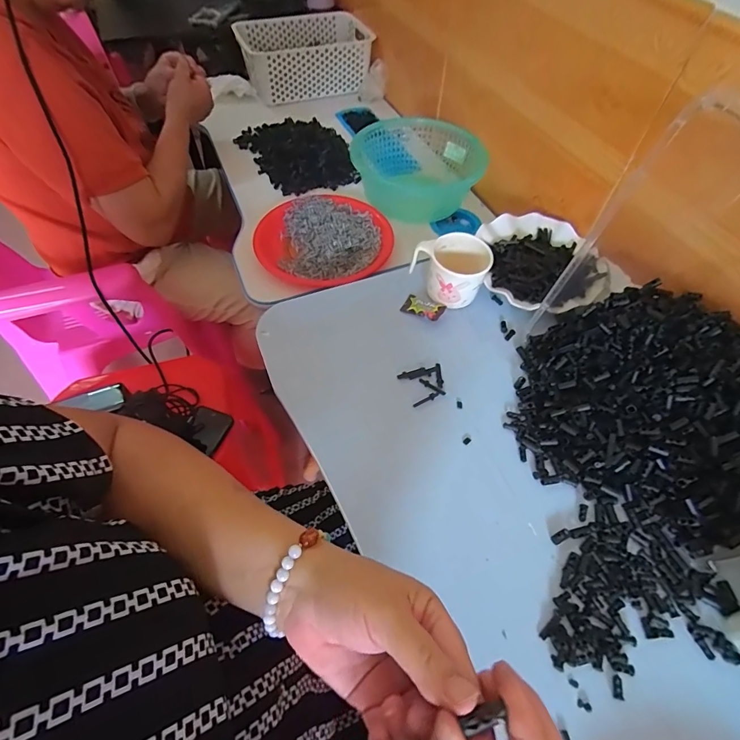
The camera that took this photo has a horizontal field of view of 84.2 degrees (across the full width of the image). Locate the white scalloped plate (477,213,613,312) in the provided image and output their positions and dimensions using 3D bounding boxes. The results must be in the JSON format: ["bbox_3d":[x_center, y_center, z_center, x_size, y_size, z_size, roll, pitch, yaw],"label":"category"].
[{"bbox_3d":[0.242,-0.153,0.579,0.160,0.034,0.176,1,57,0],"label":"white scalloped plate"}]

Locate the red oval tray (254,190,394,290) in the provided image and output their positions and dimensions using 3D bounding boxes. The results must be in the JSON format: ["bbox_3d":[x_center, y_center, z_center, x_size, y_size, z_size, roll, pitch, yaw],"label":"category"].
[{"bbox_3d":[-0.076,-0.226,0.702,0.229,0.030,0.224,31,62,19],"label":"red oval tray"}]

